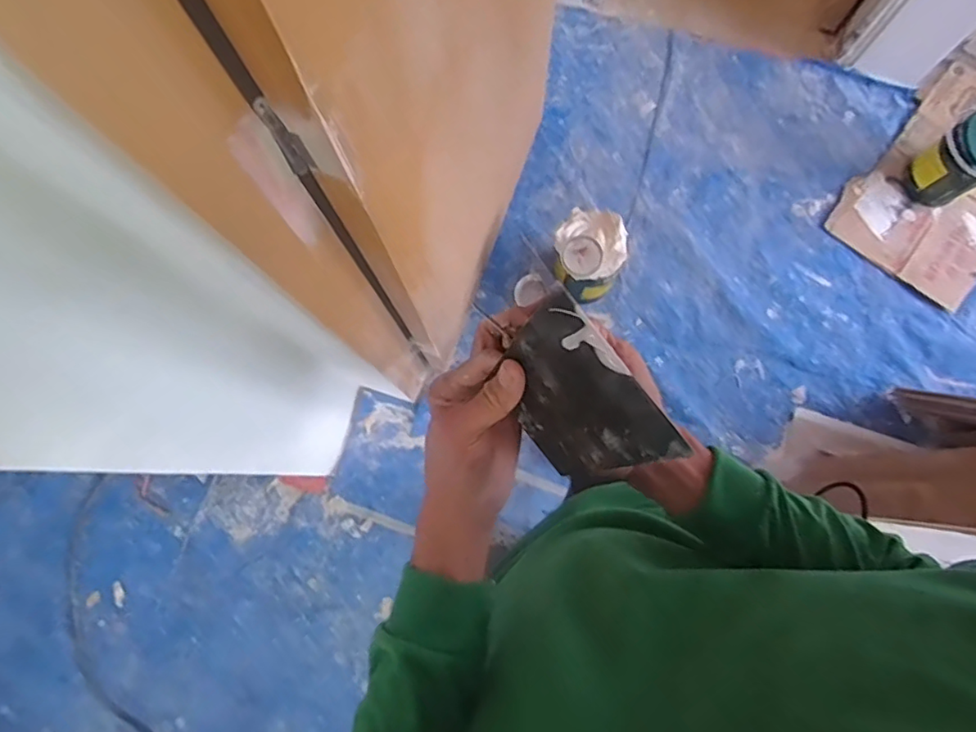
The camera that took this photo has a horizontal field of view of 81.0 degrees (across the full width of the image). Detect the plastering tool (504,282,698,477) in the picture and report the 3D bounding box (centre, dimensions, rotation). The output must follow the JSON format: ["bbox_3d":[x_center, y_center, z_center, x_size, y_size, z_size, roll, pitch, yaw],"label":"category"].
[{"bbox_3d":[0.045,0.019,0.326,0.099,0.095,0.004,52,52,-3],"label":"plastering tool"}]

